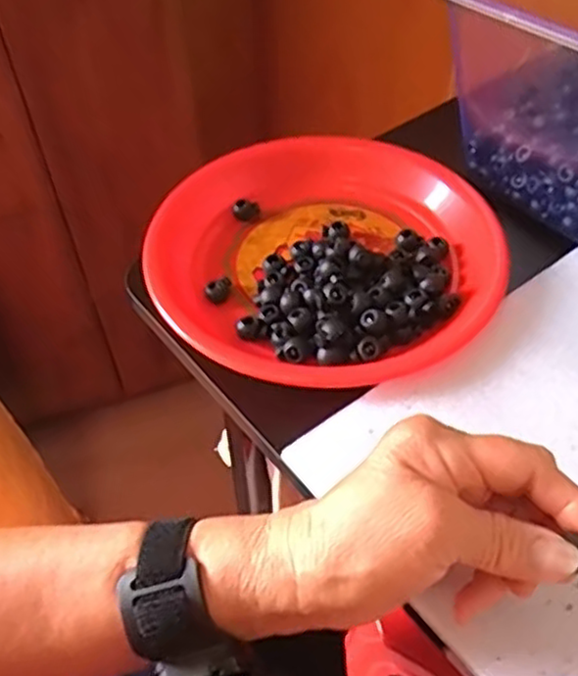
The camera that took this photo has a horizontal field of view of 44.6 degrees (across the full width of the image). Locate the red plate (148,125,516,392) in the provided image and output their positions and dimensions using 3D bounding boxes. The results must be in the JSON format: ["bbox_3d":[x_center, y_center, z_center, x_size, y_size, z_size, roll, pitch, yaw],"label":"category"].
[{"bbox_3d":[0.022,-0.058,0.470,0.232,0.035,0.220,23,54,20],"label":"red plate"}]

